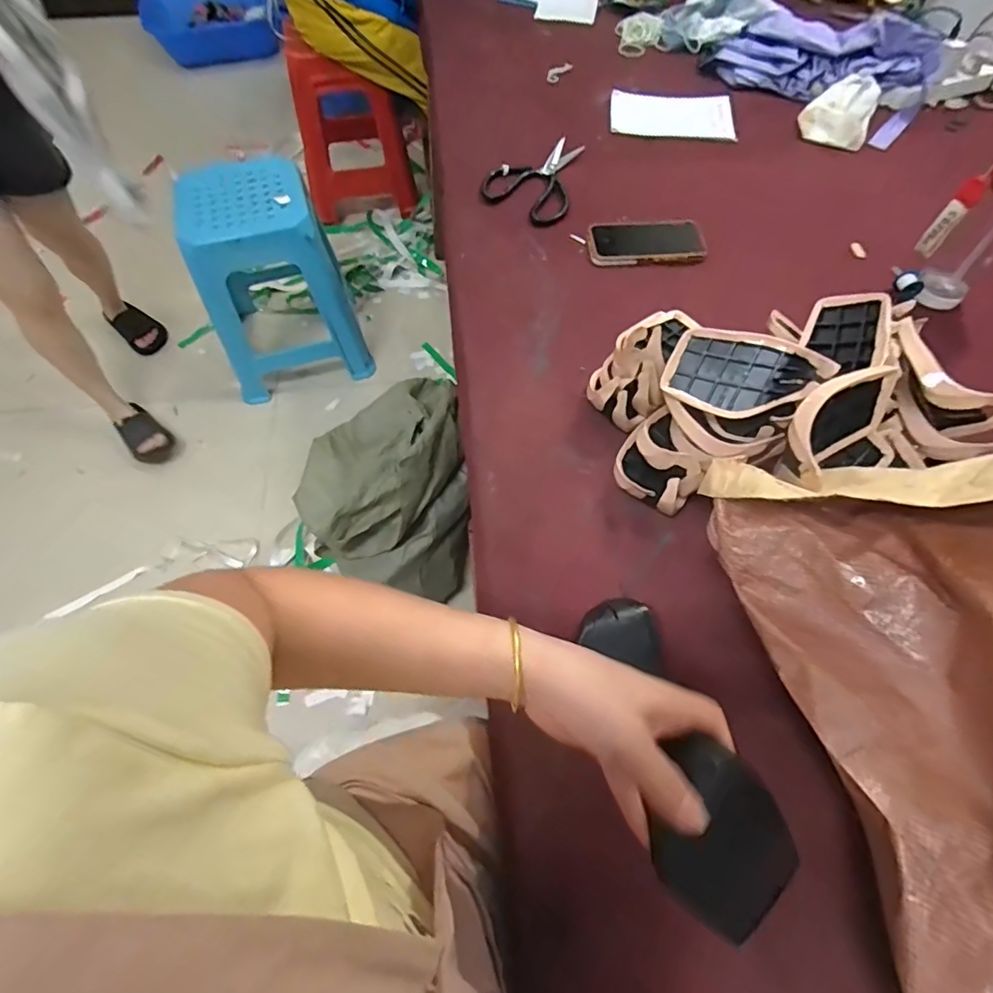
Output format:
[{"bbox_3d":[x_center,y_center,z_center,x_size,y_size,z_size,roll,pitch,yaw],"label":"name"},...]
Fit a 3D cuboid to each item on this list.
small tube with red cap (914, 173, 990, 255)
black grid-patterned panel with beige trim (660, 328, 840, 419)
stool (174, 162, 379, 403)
[{"bbox_3d":[0.573,-0.353,0.662,0.026,0.096,0.016,37,67,18],"label":"small tube with red cap"},{"bbox_3d":[0.241,-0.120,0.518,0.138,0.045,0.084,21,104,15],"label":"black grid-patterned panel with beige trim"},{"bbox_3d":[-0.580,-0.553,1.389,0.366,0.484,0.289,-16,63,-9],"label":"stool"}]

